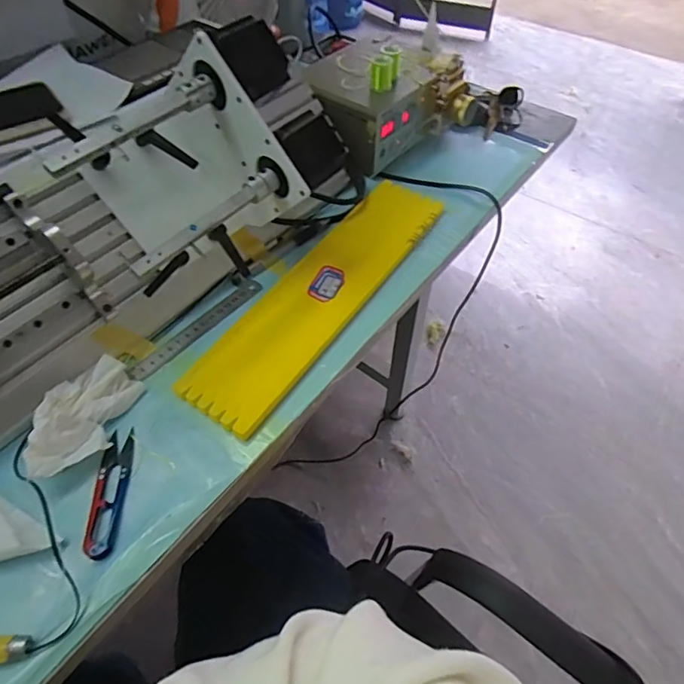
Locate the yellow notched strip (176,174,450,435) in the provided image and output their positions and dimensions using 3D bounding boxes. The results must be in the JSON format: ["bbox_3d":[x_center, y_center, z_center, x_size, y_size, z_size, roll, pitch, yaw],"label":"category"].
[{"bbox_3d":[-0.014,-0.057,0.505,0.085,0.012,0.348,28,57,19],"label":"yellow notched strip"}]

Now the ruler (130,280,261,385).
[{"bbox_3d":[-0.137,-0.014,0.485,0.017,0.004,0.151,39,62,16],"label":"ruler"}]

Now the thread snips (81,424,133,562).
[{"bbox_3d":[-0.176,0.113,0.383,0.022,0.009,0.098,-3,53,-2],"label":"thread snips"}]

